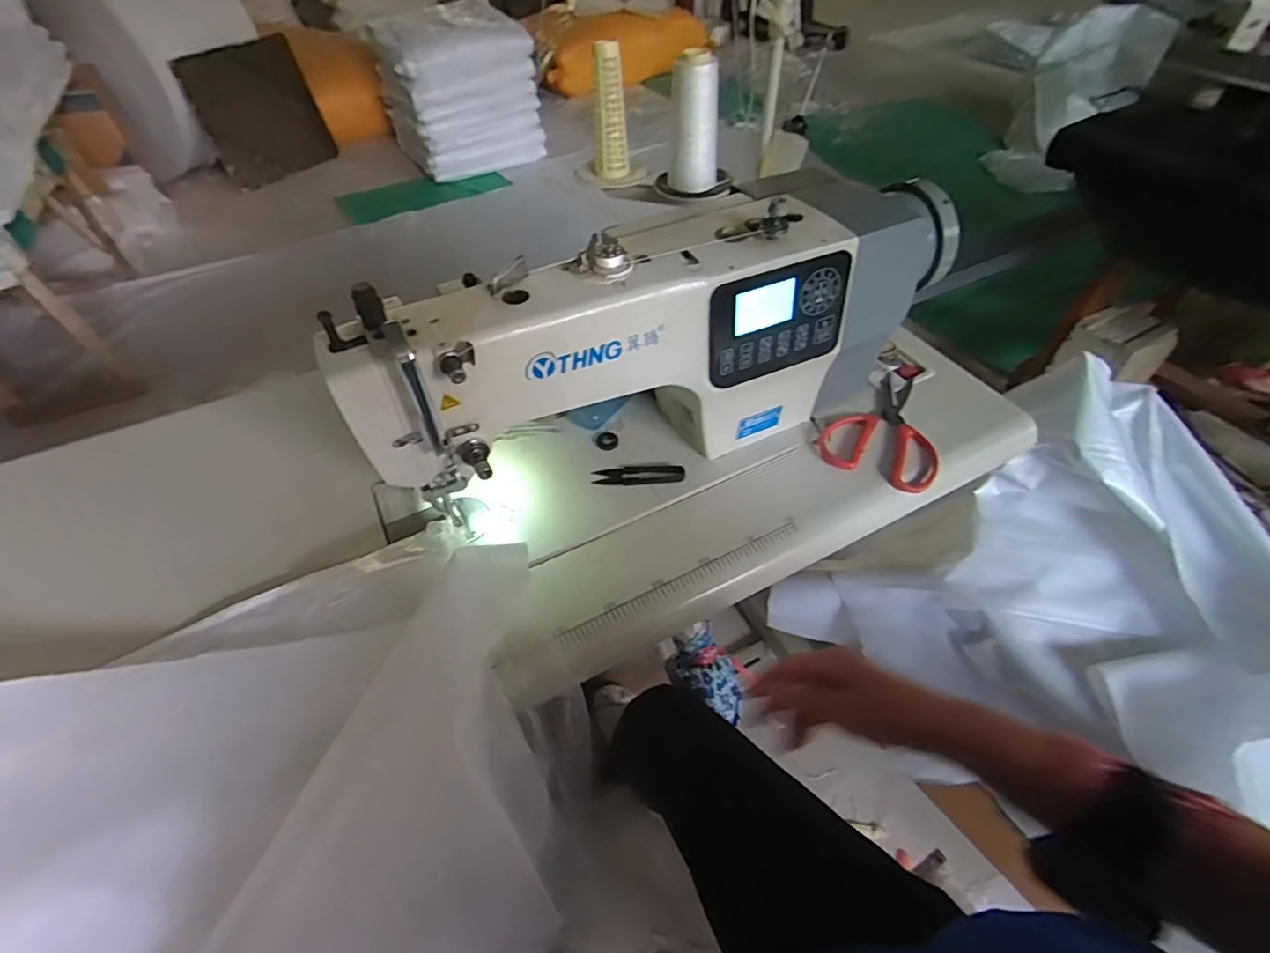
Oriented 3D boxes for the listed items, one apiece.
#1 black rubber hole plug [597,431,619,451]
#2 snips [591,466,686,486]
[{"bbox_3d":[-0.031,-0.041,0.674,0.024,0.004,0.026,-7,50,-5],"label":"black rubber hole plug"},{"bbox_3d":[0.005,-0.002,0.636,0.097,0.007,0.022,-2,49,-1],"label":"snips"}]

